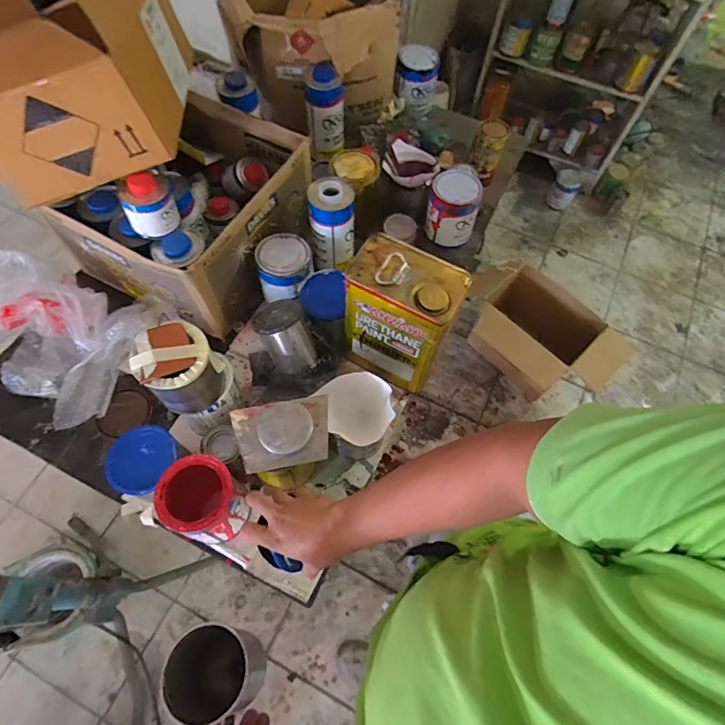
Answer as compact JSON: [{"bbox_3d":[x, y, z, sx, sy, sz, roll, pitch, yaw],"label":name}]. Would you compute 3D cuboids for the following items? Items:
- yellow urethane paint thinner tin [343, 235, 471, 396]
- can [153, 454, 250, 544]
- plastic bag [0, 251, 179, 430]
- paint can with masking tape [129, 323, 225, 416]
[{"bbox_3d":[0.063,-0.070,0.750,0.165,0.238,0.112,29,66,12],"label":"yellow urethane paint thinner tin"},{"bbox_3d":[-0.235,0.210,0.667,0.103,0.131,0.099,1,60,-1],"label":"can"},{"bbox_3d":[-0.535,-0.051,0.781,0.277,0.149,0.250,21,65,8],"label":"plastic bag"},{"bbox_3d":[-0.255,0.010,0.632,0.092,0.118,0.100,1,64,-2],"label":"paint can with masking tape"}]

